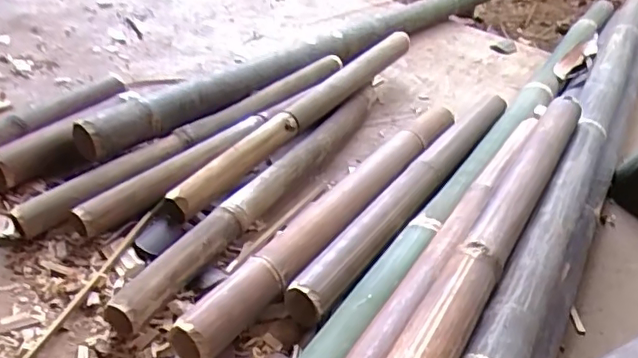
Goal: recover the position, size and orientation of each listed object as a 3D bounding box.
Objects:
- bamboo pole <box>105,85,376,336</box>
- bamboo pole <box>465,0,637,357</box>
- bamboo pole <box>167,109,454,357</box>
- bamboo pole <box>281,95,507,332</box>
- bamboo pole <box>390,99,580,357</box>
[{"bbox_3d":[-0.054,-0.013,0.859,0.059,0.058,0.618,25,42,21],"label":"bamboo pole"},{"bbox_3d":[0.446,-0.080,0.927,0.065,0.064,1.312,24,41,20],"label":"bamboo pole"},{"bbox_3d":[0.034,0.042,0.802,0.063,0.059,0.626,27,42,23],"label":"bamboo pole"},{"bbox_3d":[0.156,0.006,0.856,0.065,0.047,0.624,28,43,24],"label":"bamboo pole"},{"bbox_3d":[0.229,0.045,0.684,0.066,0.057,0.617,27,42,22],"label":"bamboo pole"}]

